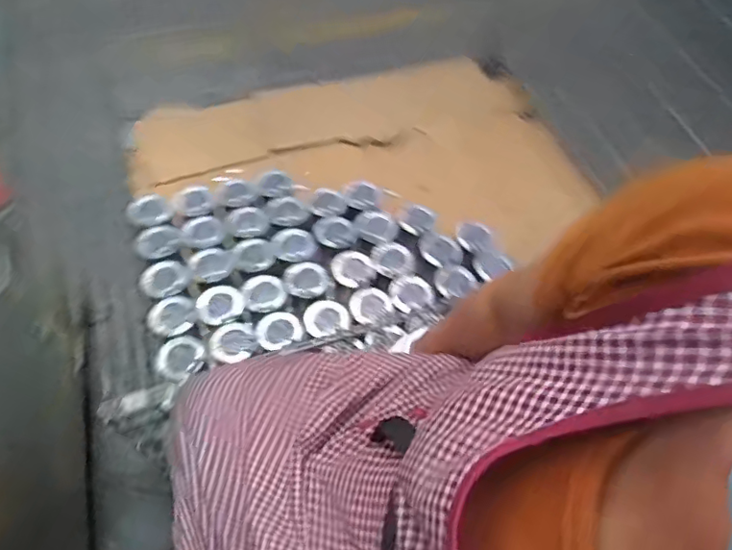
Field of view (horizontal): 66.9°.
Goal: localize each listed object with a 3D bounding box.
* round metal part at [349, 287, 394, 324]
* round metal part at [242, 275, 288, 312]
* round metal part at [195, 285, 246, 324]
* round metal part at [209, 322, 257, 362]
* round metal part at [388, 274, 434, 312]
[{"bbox_3d":[0.009,0.058,1.170,0.081,0.018,0.093,-12,60,-11],"label":"round metal part"},{"bbox_3d":[-0.220,0.041,1.192,0.095,0.027,0.077,10,58,2],"label":"round metal part"},{"bbox_3d":[-0.309,0.062,1.183,0.097,0.030,0.082,5,58,-1],"label":"round metal part"},{"bbox_3d":[-0.272,0.134,1.128,0.088,0.025,0.084,2,58,-3],"label":"round metal part"},{"bbox_3d":[0.095,0.039,1.174,0.082,0.027,0.093,-11,60,-11],"label":"round metal part"}]

